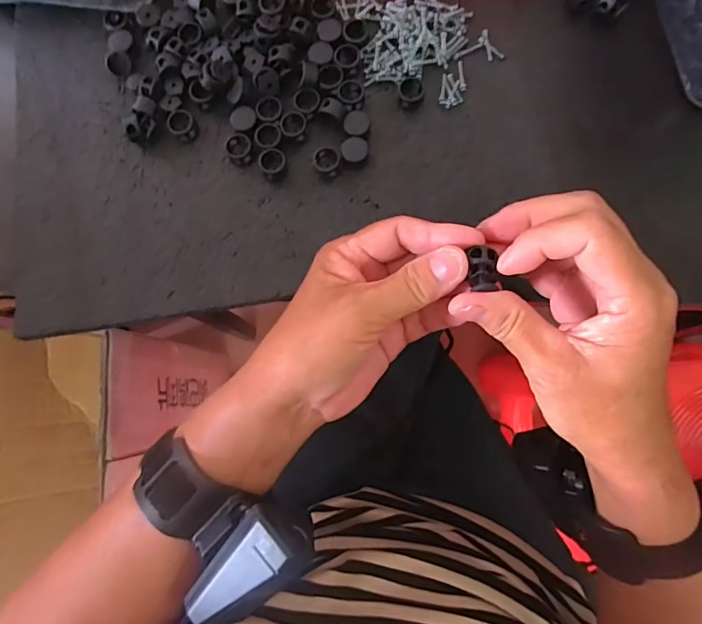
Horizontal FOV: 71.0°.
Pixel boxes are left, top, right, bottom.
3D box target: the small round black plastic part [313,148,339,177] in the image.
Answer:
[{"bbox_3d":[-0.015,-0.094,0.305,0.016,0.009,0.014,28,83,8],"label":"small round black plastic part"}]

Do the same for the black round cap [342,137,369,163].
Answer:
[{"bbox_3d":[0.003,-0.099,0.304,0.016,0.010,0.016,-1,80,4],"label":"black round cap"}]

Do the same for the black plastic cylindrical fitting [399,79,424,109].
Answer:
[{"bbox_3d":[0.038,-0.139,0.311,0.016,0.007,0.017,-1,80,4],"label":"black plastic cylindrical fitting"}]

